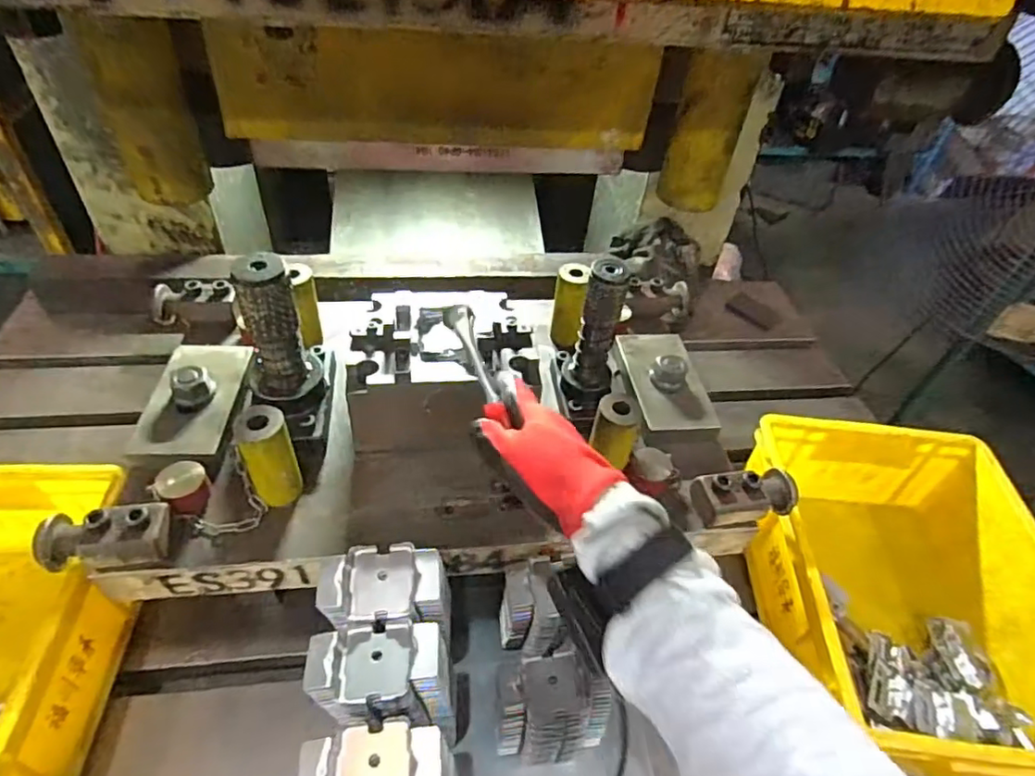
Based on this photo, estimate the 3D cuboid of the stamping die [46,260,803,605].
[{"bbox_3d":[-0.071,-0.018,0.588,0.634,0.199,0.350,-1,44,-9],"label":"stamping die"}]

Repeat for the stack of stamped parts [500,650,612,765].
[{"bbox_3d":[0.024,0.277,0.508,0.086,0.094,0.060,0,44,-8],"label":"stack of stamped parts"}]

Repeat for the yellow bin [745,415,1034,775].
[{"bbox_3d":[0.391,0.210,0.604,0.271,0.132,0.343,5,44,-2],"label":"yellow bin"}]

